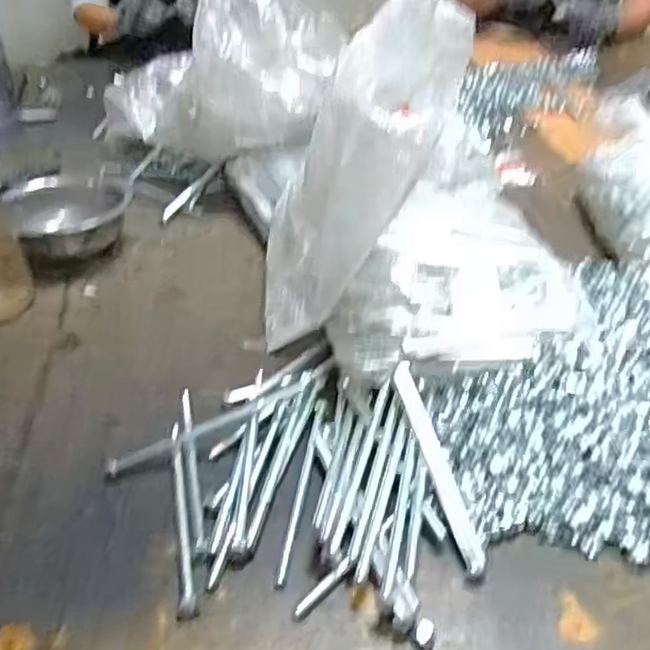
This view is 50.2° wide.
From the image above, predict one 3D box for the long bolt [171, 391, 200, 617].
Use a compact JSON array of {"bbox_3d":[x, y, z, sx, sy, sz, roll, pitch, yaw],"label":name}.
[{"bbox_3d":[-0.123,0.139,0.602,0.018,0.008,0.241,-7,39,-7],"label":"long bolt"}]

